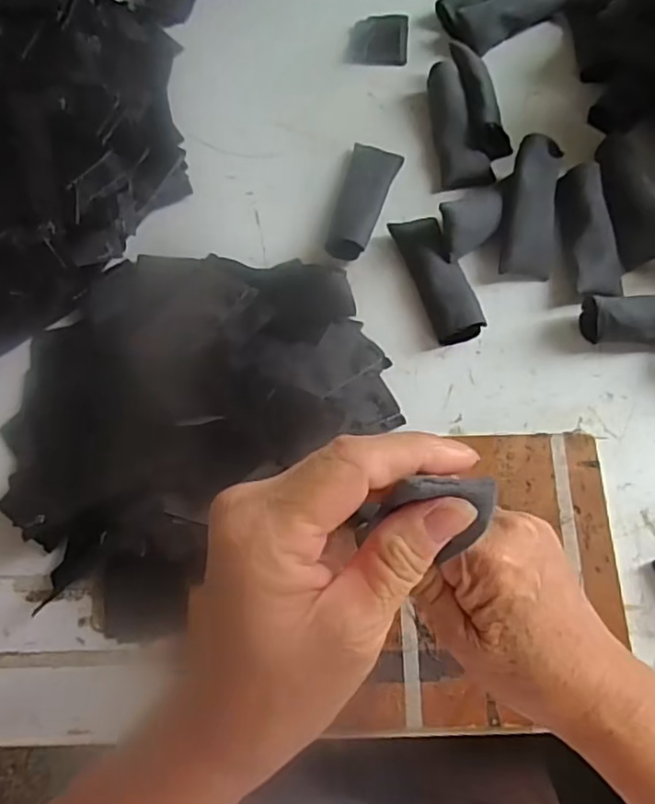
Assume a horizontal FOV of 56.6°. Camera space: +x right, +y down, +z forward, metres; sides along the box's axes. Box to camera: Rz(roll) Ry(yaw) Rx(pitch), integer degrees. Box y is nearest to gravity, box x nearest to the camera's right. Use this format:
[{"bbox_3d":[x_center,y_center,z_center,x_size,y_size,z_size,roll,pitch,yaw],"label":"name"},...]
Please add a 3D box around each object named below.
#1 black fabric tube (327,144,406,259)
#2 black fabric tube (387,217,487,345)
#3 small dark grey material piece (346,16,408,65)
[{"bbox_3d":[0.027,-0.160,0.481,0.037,0.026,0.102,18,72,8],"label":"black fabric tube"},{"bbox_3d":[0.084,-0.092,0.454,0.036,0.023,0.103,-18,71,-4],"label":"black fabric tube"},{"bbox_3d":[0.046,-0.328,0.548,0.051,0.004,0.055,5,71,4],"label":"small dark grey material piece"}]

